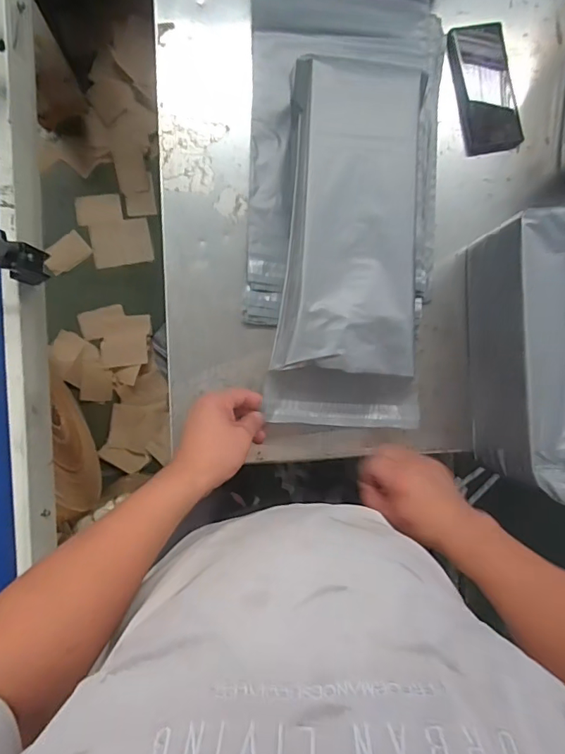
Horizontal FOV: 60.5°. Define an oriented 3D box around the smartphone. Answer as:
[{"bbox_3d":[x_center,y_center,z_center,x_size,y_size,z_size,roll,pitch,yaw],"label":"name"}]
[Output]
[{"bbox_3d":[0.275,-0.393,0.657,0.079,0.015,0.169,-11,91,-6],"label":"smartphone"}]

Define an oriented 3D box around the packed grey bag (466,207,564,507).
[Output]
[{"bbox_3d":[0.300,-0.023,0.578,0.088,0.144,0.308,-1,90,-6],"label":"packed grey bag"}]

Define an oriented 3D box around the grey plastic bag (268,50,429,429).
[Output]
[{"bbox_3d":[0.082,-0.147,0.566,0.169,0.081,0.414,3,93,-6],"label":"grey plastic bag"}]

